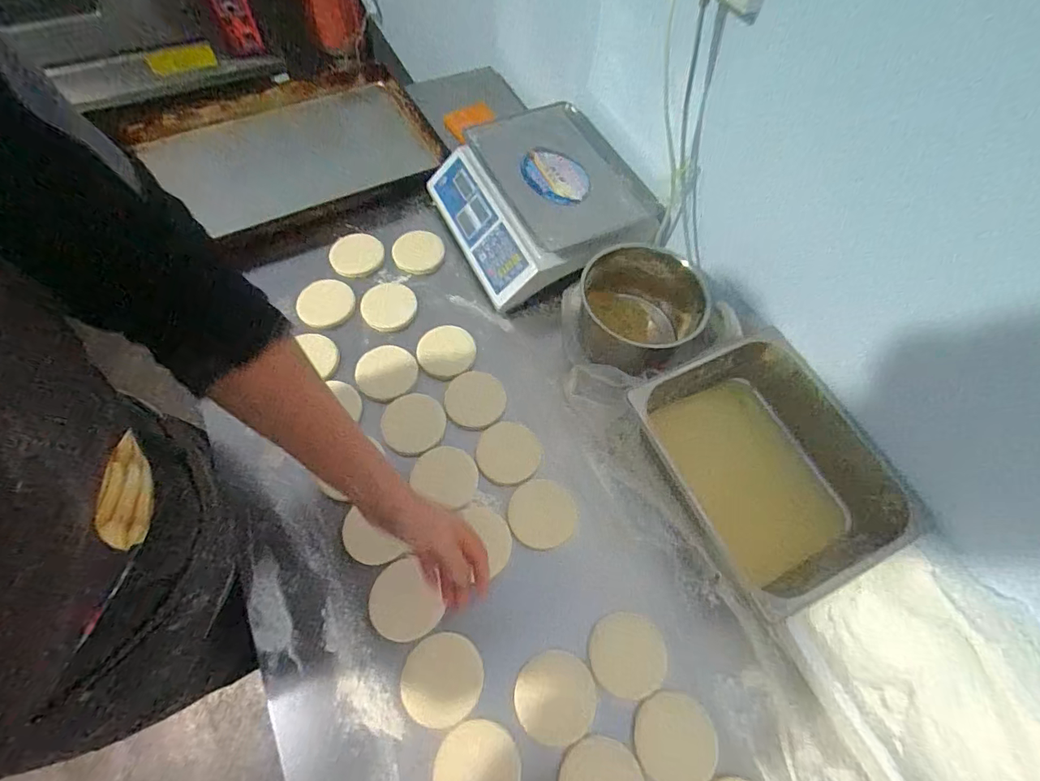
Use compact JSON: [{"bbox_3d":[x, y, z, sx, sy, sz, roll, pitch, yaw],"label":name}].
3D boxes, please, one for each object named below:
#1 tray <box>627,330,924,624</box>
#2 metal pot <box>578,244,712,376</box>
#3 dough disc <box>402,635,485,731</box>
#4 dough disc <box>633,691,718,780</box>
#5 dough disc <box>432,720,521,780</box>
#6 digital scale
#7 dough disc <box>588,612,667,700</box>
[{"bbox_3d":[0.331,0.103,0.645,0.260,0.110,0.332,-20,66,-12],"label":"tray"},{"bbox_3d":[0.192,-0.139,0.759,0.180,0.115,0.221,22,64,8],"label":"metal pot"},{"bbox_3d":[-0.094,0.347,0.555,0.094,0.011,0.093,1,63,-2],"label":"dough disc"},{"bbox_3d":[0.180,0.406,0.535,0.090,0.012,0.090,1,63,-2],"label":"dough disc"},{"bbox_3d":[-0.048,0.424,0.512,0.092,0.016,0.091,1,63,-2],"label":"dough disc"},{"bbox_3d":[0.042,-0.347,0.858,0.337,0.111,0.343,-22,66,-13],"label":"digital scale"},{"bbox_3d":[0.134,0.328,0.573,0.090,0.012,0.089,1,63,-2],"label":"dough disc"}]

